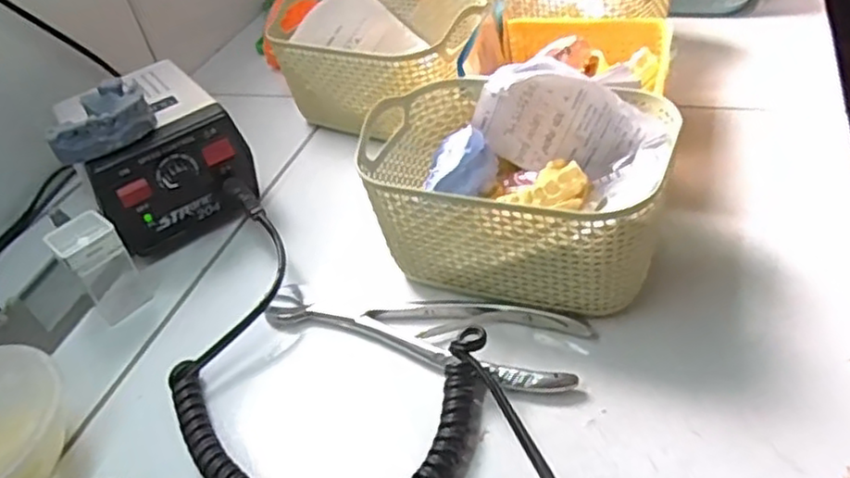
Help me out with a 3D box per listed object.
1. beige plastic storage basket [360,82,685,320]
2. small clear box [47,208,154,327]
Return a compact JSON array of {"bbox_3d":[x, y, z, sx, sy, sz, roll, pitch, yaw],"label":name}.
[{"bbox_3d":[0.053,-0.038,0.400,0.172,0.090,0.121,9,44,24],"label":"beige plastic storage basket"},{"bbox_3d":[-0.208,0.019,0.445,0.041,0.062,0.041,-36,45,-28],"label":"small clear box"}]

